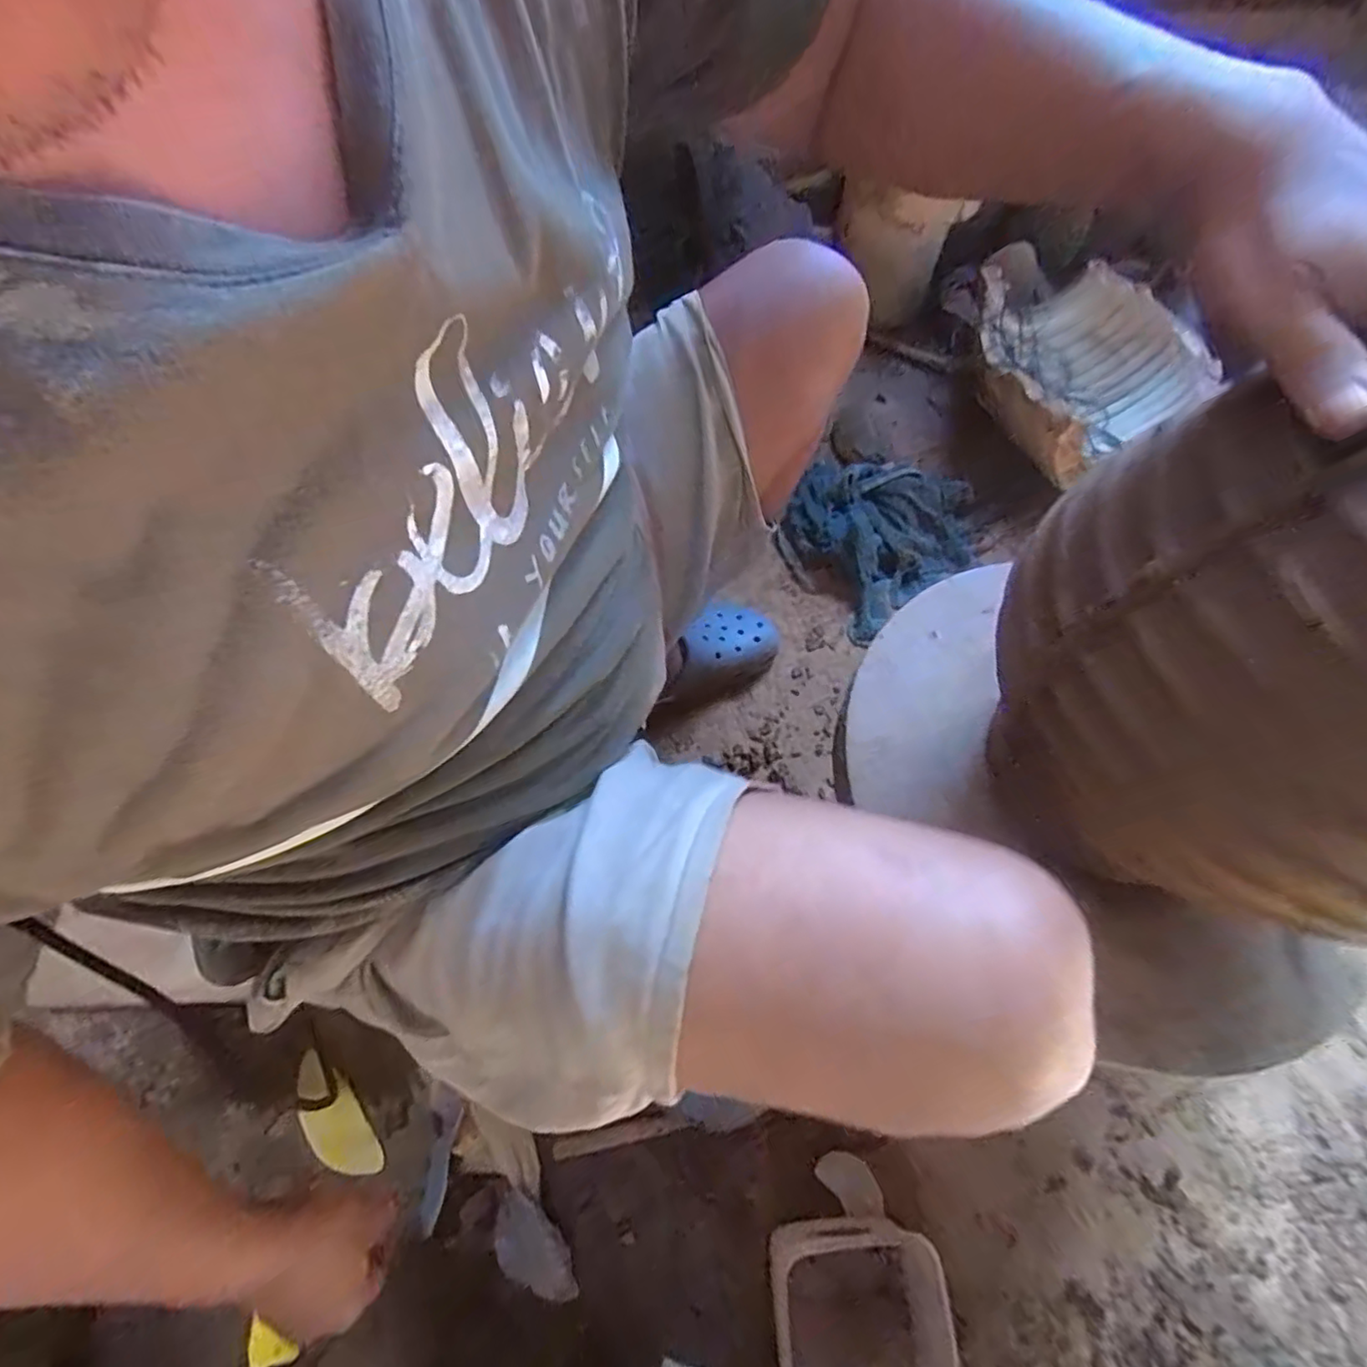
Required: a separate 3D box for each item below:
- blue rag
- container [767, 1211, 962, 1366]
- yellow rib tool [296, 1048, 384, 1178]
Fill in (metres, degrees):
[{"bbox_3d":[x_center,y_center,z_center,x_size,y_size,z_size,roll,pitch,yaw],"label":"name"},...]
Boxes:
[{"bbox_3d":[0.294,-0.228,0.942,0.273,0.063,0.280,-33,68,-17],"label":"blue rag"},{"bbox_3d":[0.148,0.531,0.536,0.140,0.059,0.138,-1,63,-3],"label":"container"},{"bbox_3d":[-0.332,0.408,0.616,0.046,0.006,0.125,-28,61,-37],"label":"yellow rib tool"}]

